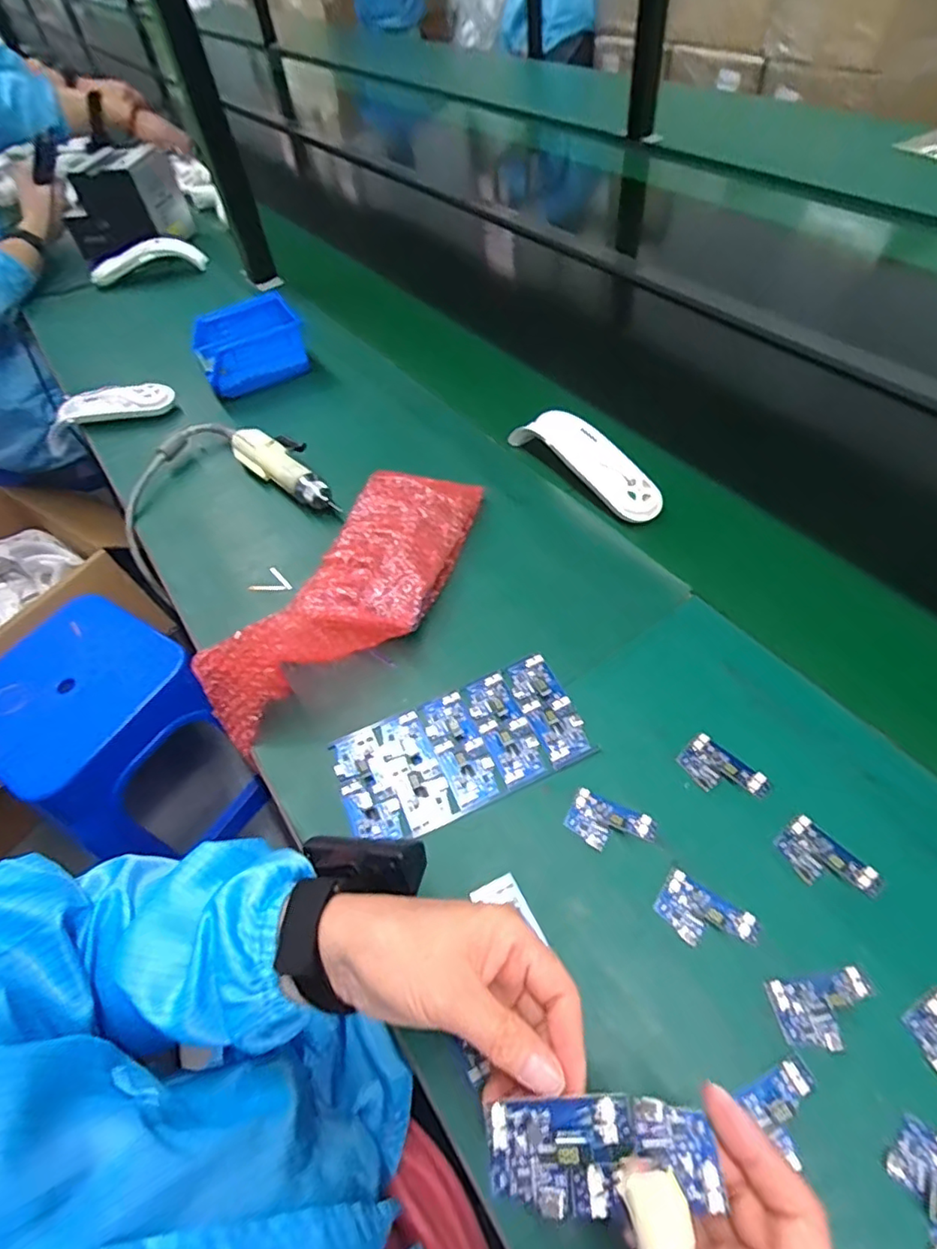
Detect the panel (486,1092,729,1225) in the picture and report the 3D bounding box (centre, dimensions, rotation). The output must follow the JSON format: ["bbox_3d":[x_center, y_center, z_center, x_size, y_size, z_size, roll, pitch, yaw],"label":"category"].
[{"bbox_3d":[0.054,0.216,0.243,0.089,0.009,0.038,-6,52,4],"label":"panel"}]

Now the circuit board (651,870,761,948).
[{"bbox_3d":[0.150,0.187,0.379,0.057,0.005,0.035,27,62,25],"label":"circuit board"}]

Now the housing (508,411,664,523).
[{"bbox_3d":[0.124,-0.173,0.636,0.053,0.048,0.194,-34,57,-16],"label":"housing"}]

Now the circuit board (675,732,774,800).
[{"bbox_3d":[0.184,0.107,0.432,0.034,0.004,0.059,-41,59,-20],"label":"circuit board"}]

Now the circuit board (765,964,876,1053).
[{"bbox_3d":[0.208,0.222,0.344,0.058,0.004,0.035,-12,53,0],"label":"circuit board"}]

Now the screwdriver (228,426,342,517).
[{"bbox_3d":[-0.201,-0.174,0.680,0.189,0.040,0.055,33,65,27],"label":"screwdriver"}]

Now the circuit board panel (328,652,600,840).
[{"bbox_3d":[-0.007,0.095,0.466,0.188,0.012,0.097,-23,54,-8],"label":"circuit board panel"}]

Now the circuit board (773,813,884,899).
[{"bbox_3d":[0.233,0.155,0.389,0.035,0.004,0.059,-37,58,-18],"label":"circuit board"}]

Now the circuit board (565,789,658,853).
[{"bbox_3d":[0.100,0.141,0.418,0.059,0.004,0.034,20,59,21],"label":"circuit board"}]

